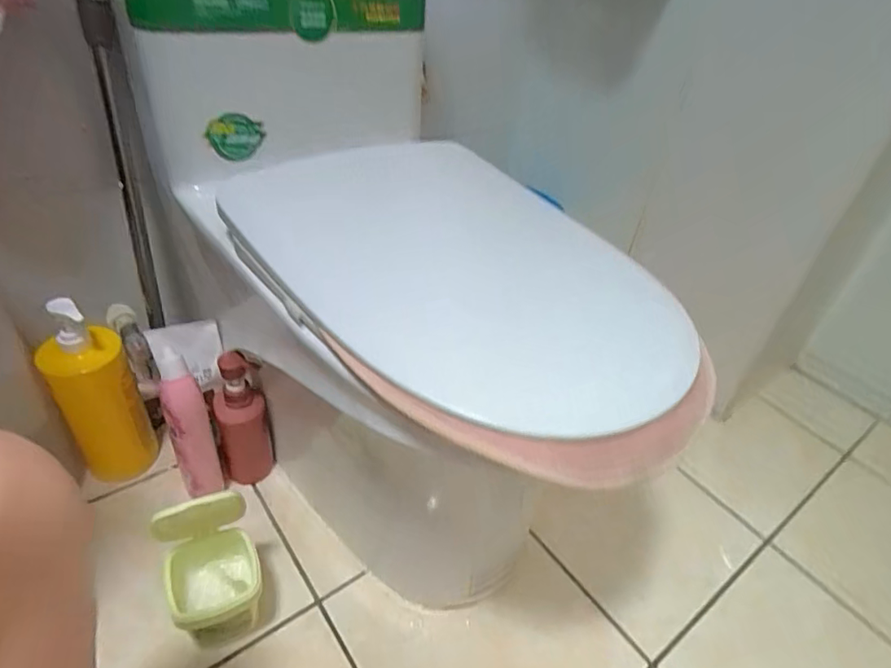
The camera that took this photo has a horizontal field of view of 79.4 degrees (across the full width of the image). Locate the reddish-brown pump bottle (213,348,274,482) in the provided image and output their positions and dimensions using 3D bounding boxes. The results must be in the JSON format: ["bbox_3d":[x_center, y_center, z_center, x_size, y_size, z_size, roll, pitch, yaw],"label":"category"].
[{"bbox_3d":[-0.294,0.112,0.768,0.067,0.221,0.083,-12,43,-22],"label":"reddish-brown pump bottle"}]

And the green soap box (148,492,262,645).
[{"bbox_3d":[-0.272,0.269,0.616,0.095,0.203,0.111,-11,43,-21],"label":"green soap box"}]

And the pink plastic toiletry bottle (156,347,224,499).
[{"bbox_3d":[-0.336,0.125,0.707,0.048,0.223,0.052,-15,44,-25],"label":"pink plastic toiletry bottle"}]

